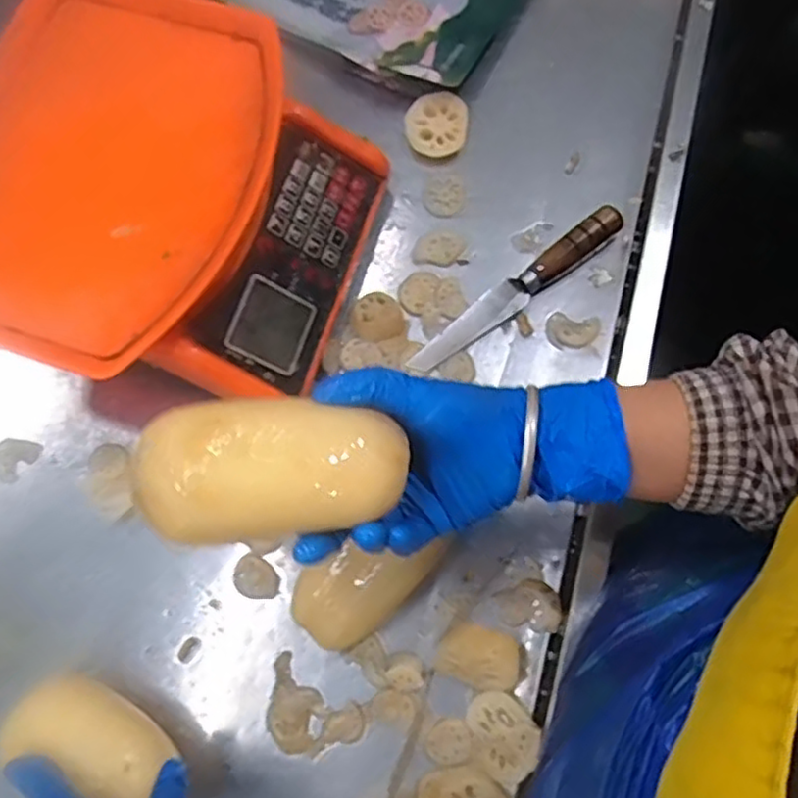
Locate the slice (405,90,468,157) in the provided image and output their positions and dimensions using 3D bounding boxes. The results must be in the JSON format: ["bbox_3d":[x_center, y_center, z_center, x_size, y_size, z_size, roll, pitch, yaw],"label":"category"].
[{"bbox_3d":[0.033,-0.236,0.586,0.053,0.006,0.056,-1,82,4],"label":"slice"}]

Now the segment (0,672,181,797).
[{"bbox_3d":[-0.193,0.215,0.427,0.099,0.053,0.048,20,75,6],"label":"segment"}]

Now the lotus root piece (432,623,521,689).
[{"bbox_3d":[0.053,0.172,0.455,0.053,0.036,0.036,12,75,4],"label":"lotus root piece"}]

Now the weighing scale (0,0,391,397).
[{"bbox_3d":[-0.175,-0.141,0.507,0.287,0.115,0.288,17,75,5],"label":"weighing scale"}]

